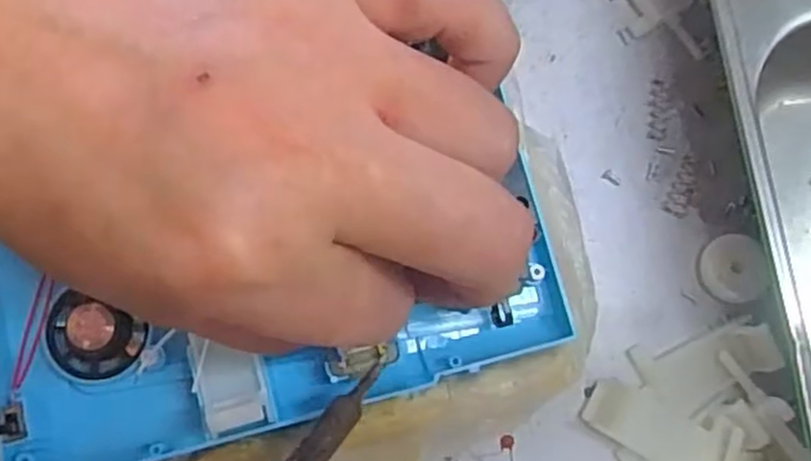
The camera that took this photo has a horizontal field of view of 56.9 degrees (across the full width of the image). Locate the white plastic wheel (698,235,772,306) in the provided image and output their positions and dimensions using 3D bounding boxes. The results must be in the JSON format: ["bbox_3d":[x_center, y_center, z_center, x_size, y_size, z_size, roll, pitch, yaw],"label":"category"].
[{"bbox_3d":[0.112,0.013,0.257,0.022,0.009,0.023,0,78,0],"label":"white plastic wheel"}]

